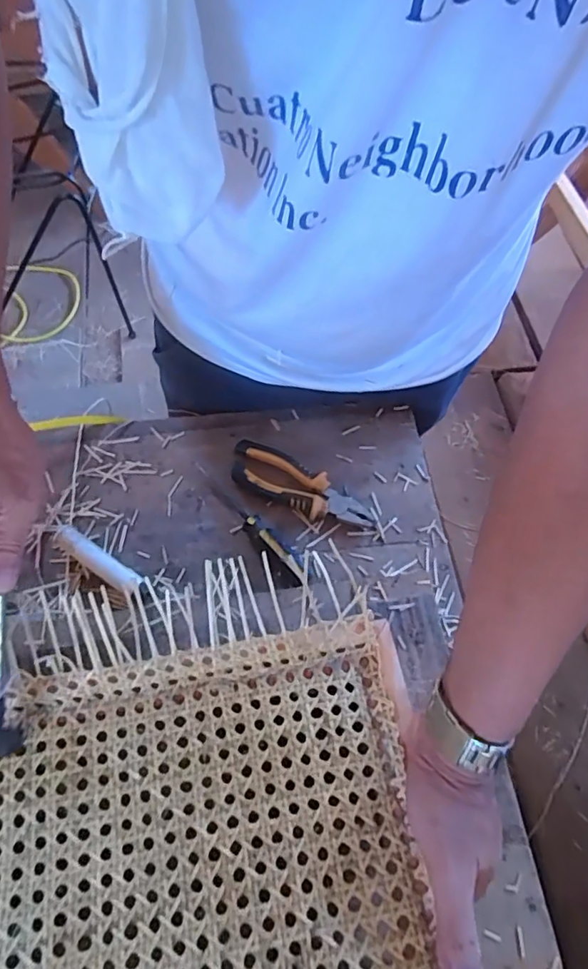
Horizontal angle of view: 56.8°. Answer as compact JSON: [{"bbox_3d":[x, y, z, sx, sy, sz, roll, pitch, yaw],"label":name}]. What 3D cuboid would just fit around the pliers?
[{"bbox_3d":[0.007,0.004,0.582,0.163,0.023,0.052,27,65,9],"label":"pliers"}]

